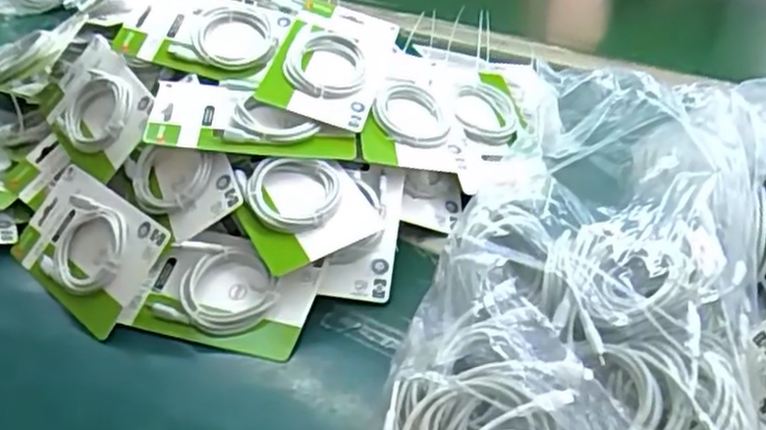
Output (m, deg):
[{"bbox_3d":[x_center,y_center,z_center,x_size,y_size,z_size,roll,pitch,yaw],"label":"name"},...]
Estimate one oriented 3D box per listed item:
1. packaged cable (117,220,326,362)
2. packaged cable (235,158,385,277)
[{"bbox_3d":[-0.129,0.058,0.609,0.145,0.023,0.102,12,62,14],"label":"packaged cable"},{"bbox_3d":[-0.067,-0.008,0.631,0.101,0.023,0.107,-24,57,-20],"label":"packaged cable"}]

